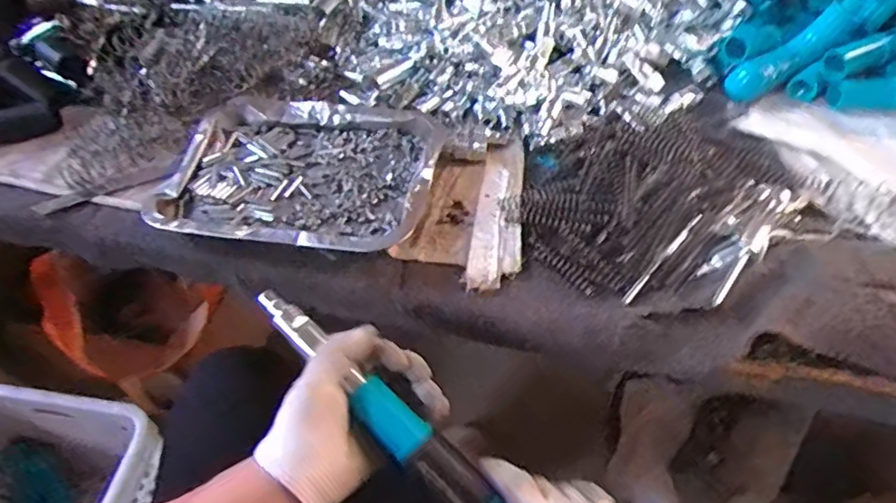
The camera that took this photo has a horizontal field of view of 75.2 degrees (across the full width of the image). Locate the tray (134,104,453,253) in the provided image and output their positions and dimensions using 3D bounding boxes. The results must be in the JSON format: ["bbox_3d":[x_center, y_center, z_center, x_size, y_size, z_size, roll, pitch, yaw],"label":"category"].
[{"bbox_3d":[-0.146,-0.078,0.557,0.260,0.035,0.183,6,54,8],"label":"tray"}]

